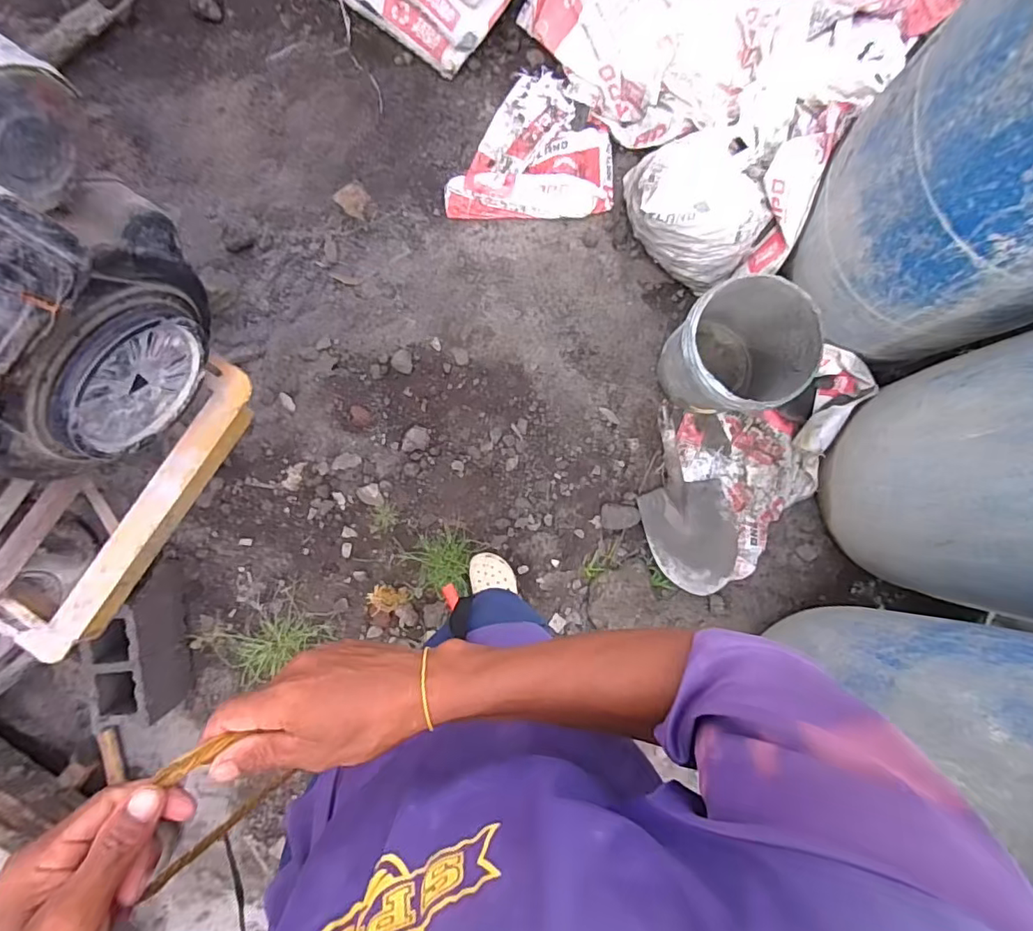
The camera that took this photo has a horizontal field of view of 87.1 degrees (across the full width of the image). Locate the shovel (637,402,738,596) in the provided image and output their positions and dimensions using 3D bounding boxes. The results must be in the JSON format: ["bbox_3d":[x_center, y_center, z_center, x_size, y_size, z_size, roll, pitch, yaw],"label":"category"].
[{"bbox_3d":[0.439,0.091,1.415,0.228,0.088,0.475,-15,86,-4],"label":"shovel"}]

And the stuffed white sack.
[{"bbox_3d":[0.438,-0.632,1.356,0.356,0.291,0.221,28,85,0],"label":"stuffed white sack"}]

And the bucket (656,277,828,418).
[{"bbox_3d":[0.519,-0.265,1.334,0.282,0.312,0.284,0,85,-2],"label":"bucket"}]

